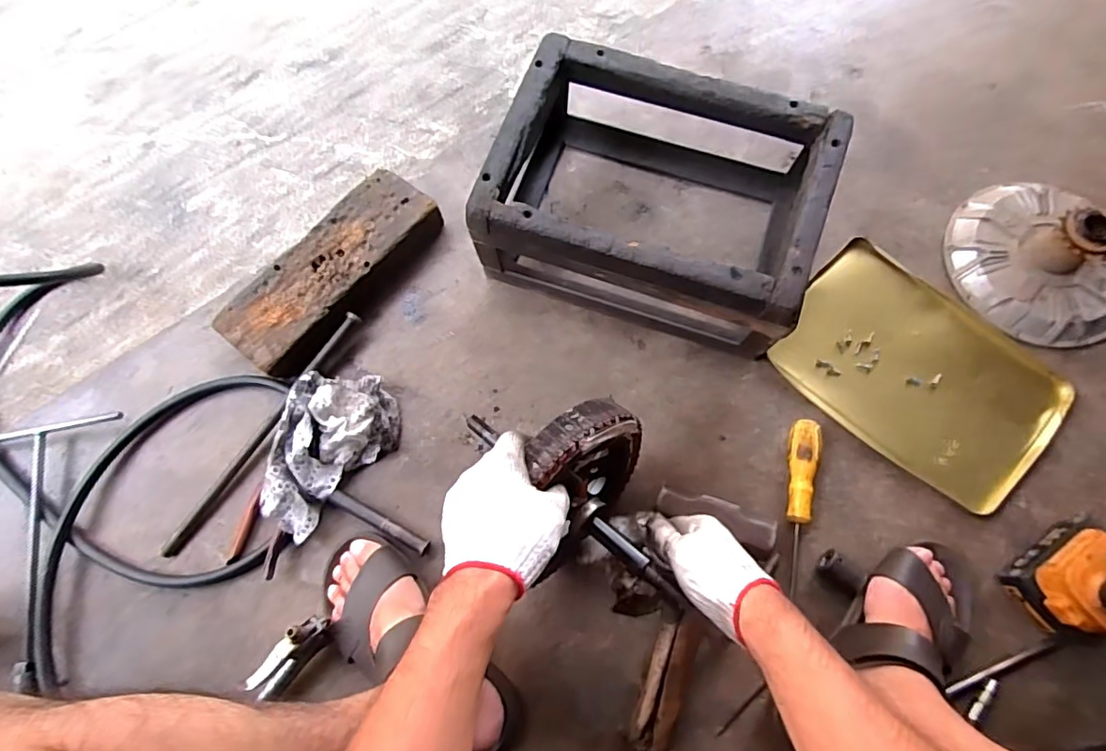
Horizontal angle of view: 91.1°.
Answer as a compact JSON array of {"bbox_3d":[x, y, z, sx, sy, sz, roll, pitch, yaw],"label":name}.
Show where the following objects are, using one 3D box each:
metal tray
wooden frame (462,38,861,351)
[{"bbox_3d":[0.432,-0.005,0.640,0.299,0.018,0.220,37,77,12],"label":"metal tray"},{"bbox_3d":[0.120,-0.212,0.639,0.345,0.158,0.280,19,73,7],"label":"wooden frame"}]

